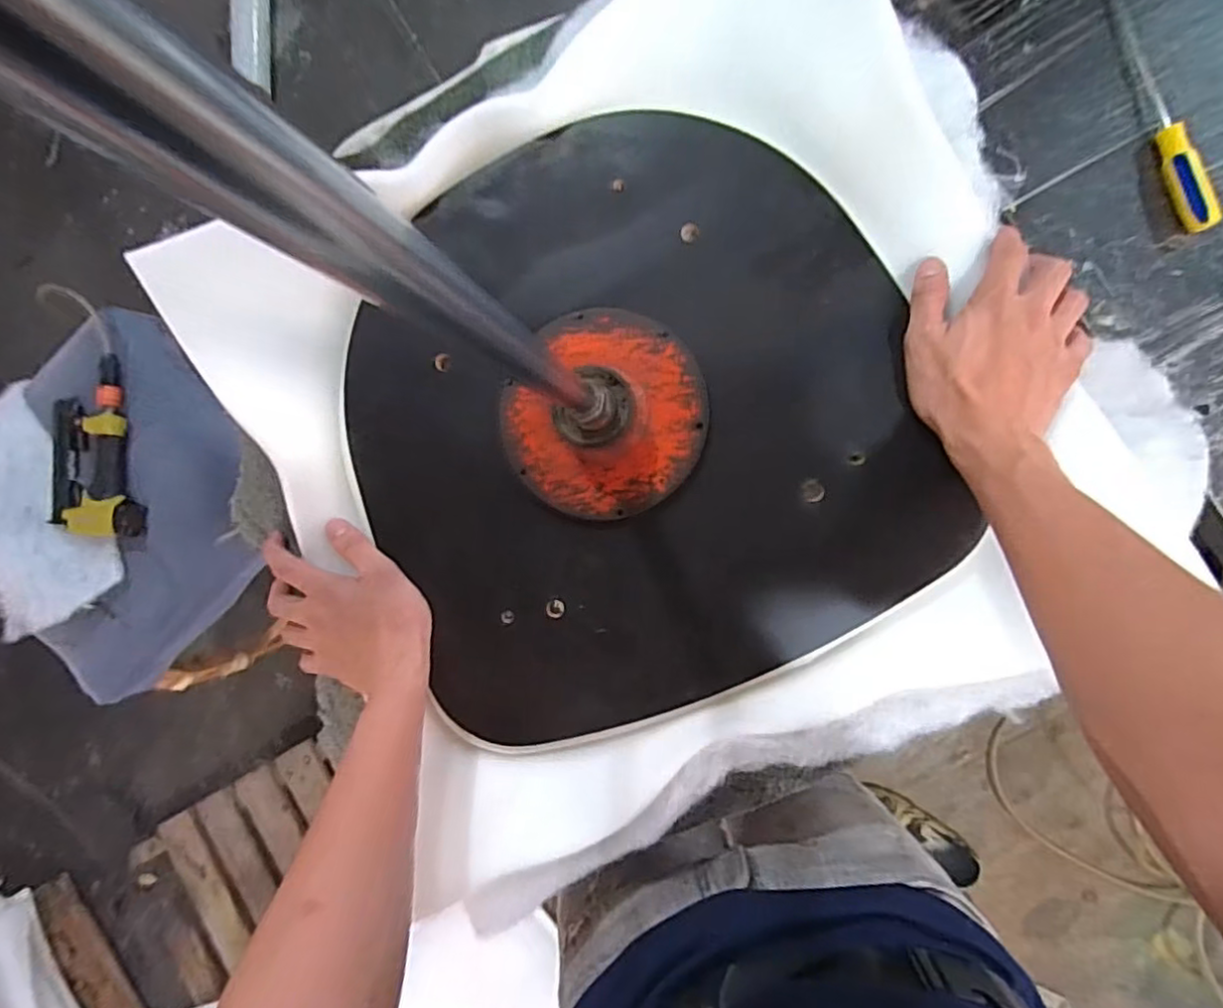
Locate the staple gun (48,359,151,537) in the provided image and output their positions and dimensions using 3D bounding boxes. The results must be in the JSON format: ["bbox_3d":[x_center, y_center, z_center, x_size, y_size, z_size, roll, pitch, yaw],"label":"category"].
[{"bbox_3d":[-0.737,-0.077,0.916,0.128,0.047,0.256,-6,91,10],"label":"staple gun"}]

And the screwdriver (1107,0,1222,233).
[{"bbox_3d":[0.574,-0.431,0.681,0.027,0.031,0.302,-16,89,10],"label":"screwdriver"}]

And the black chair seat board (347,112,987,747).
[{"bbox_3d":[0.005,-0.059,0.458,0.386,0.033,0.401,-25,87,9],"label":"black chair seat board"}]

